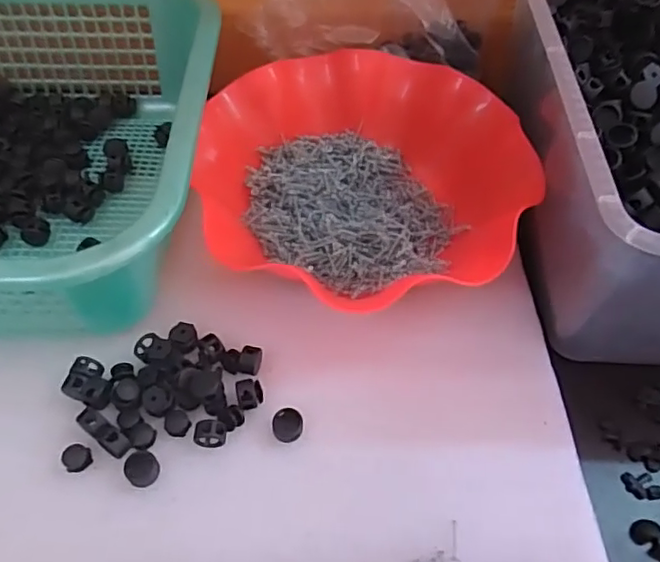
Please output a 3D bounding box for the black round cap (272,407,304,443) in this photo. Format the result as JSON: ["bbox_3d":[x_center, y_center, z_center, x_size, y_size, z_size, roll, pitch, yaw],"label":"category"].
[{"bbox_3d":[-0.023,0.081,0.325,0.017,0.009,0.017,1,54,-2],"label":"black round cap"}]

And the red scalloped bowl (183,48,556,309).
[{"bbox_3d":[0.020,-0.078,0.403,0.209,0.058,0.190,1,54,-2],"label":"red scalloped bowl"}]

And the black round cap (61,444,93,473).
[{"bbox_3d":[-0.136,0.095,0.312,0.014,0.006,0.014,1,54,-2],"label":"black round cap"}]

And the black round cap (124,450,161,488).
[{"bbox_3d":[-0.100,0.100,0.309,0.019,0.005,0.017,34,59,20],"label":"black round cap"}]

